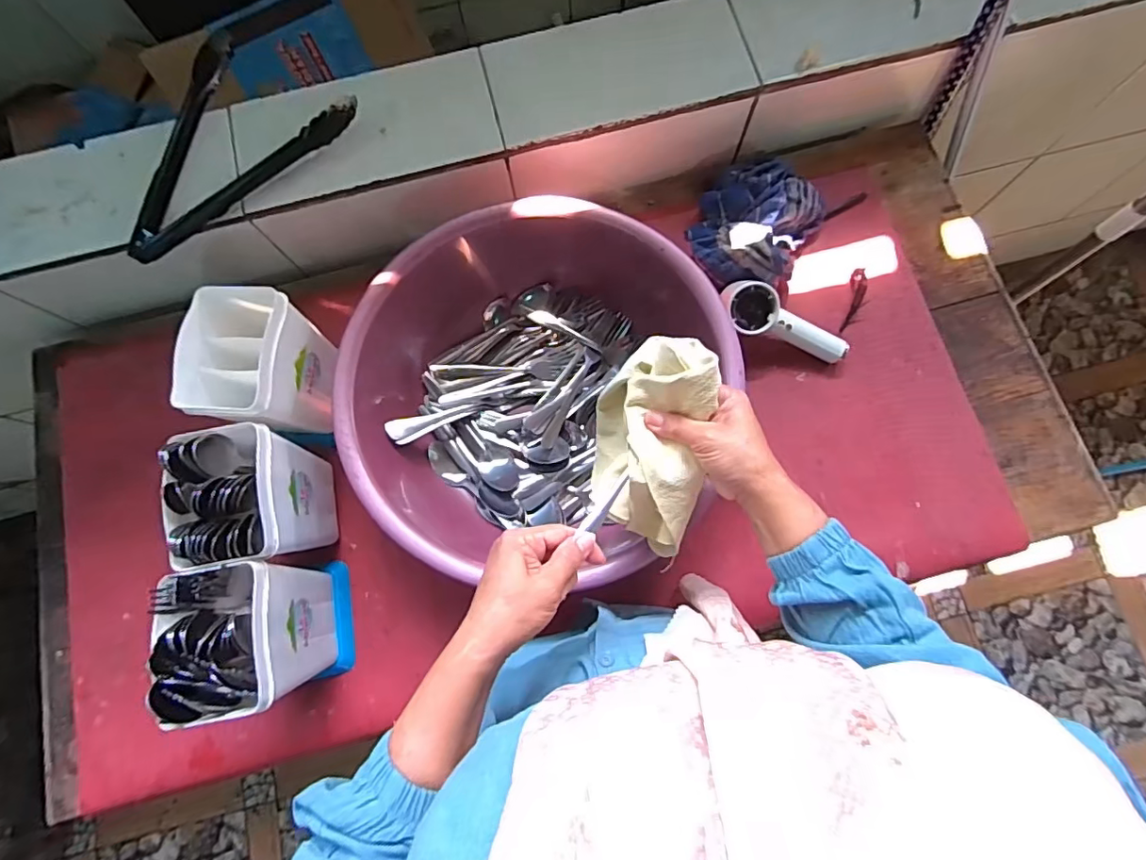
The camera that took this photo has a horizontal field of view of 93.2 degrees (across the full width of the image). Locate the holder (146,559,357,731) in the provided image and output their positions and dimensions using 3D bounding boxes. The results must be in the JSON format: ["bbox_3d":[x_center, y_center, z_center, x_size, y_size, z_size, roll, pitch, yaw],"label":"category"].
[{"bbox_3d":[-0.294,0.191,0.520,0.090,0.188,0.119,-11,78,-1],"label":"holder"}]

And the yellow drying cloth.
[{"bbox_3d":[0.063,0.014,0.445,0.085,0.116,0.161,4,78,2],"label":"yellow drying cloth"}]

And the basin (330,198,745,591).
[{"bbox_3d":[-0.043,-0.044,0.589,0.366,0.122,0.376,0,78,1],"label":"basin"}]

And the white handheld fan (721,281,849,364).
[{"bbox_3d":[0.243,-0.126,0.625,0.161,0.042,0.050,23,123,-11],"label":"white handheld fan"}]

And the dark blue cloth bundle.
[{"bbox_3d":[0.217,-0.249,0.655,0.132,0.065,0.157,34,81,8],"label":"dark blue cloth bundle"}]

